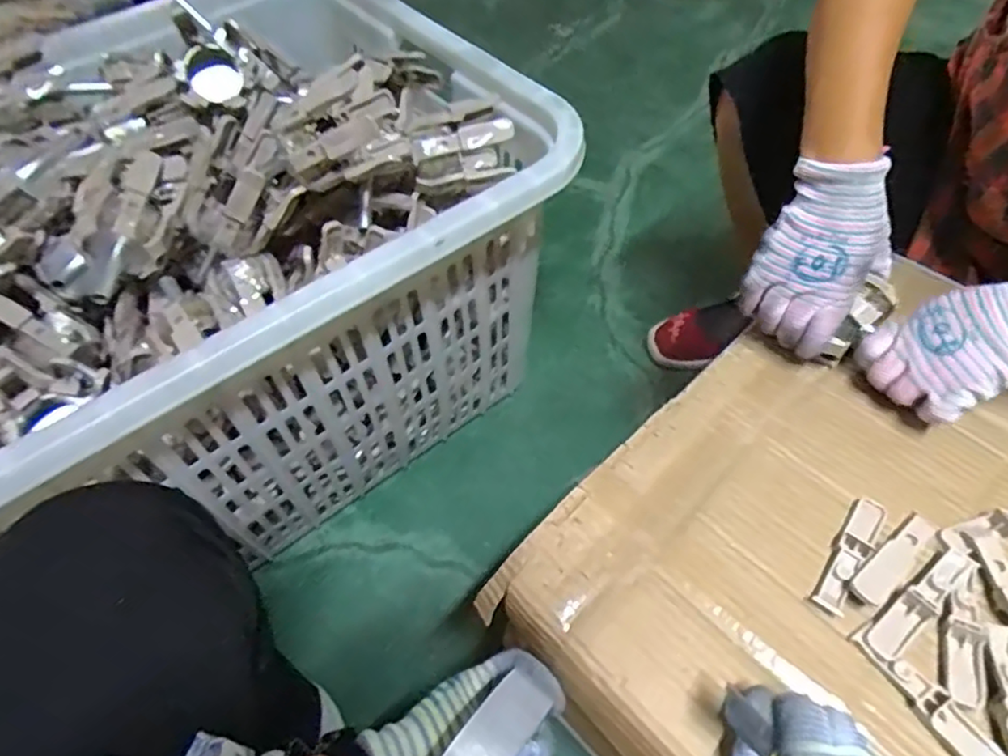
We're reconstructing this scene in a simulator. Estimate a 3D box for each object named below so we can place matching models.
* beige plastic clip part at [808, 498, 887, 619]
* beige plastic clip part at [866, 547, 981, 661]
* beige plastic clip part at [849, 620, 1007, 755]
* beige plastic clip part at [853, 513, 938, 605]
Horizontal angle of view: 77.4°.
[{"bbox_3d":[0.245,0.123,0.443,0.021,0.009,0.094,30,61,22],"label":"beige plastic clip part"},{"bbox_3d":[0.280,0.149,0.421,0.101,0.009,0.022,-33,59,-19],"label":"beige plastic clip part"},{"bbox_3d":[0.261,0.200,0.389,0.022,0.014,0.101,-31,59,-18],"label":"beige plastic clip part"},{"bbox_3d":[0.273,0.125,0.438,0.085,0.008,0.019,-35,60,-20],"label":"beige plastic clip part"}]

